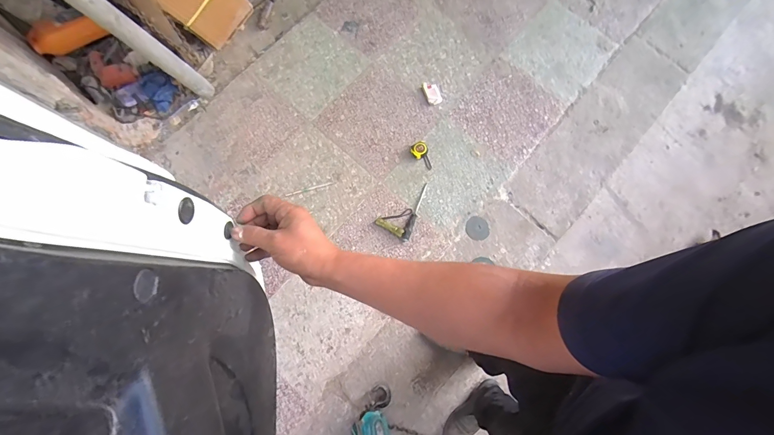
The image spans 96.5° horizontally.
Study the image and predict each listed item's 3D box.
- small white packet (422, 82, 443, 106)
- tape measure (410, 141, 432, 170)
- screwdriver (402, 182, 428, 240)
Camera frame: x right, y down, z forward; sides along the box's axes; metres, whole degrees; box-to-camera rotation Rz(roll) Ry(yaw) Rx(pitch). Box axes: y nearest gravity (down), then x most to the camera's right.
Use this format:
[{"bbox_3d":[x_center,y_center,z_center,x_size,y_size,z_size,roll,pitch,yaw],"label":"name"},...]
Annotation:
[{"bbox_3d":[0.197,-0.538,1.495,0.065,0.012,0.110,-20,79,-5],"label":"small white packet"},{"bbox_3d":[0.145,-0.255,1.428,0.065,0.051,0.120,-26,79,-6],"label":"tape measure"},{"bbox_3d":[0.114,-0.027,1.390,0.030,0.026,0.252,21,78,4],"label":"screwdriver"}]

